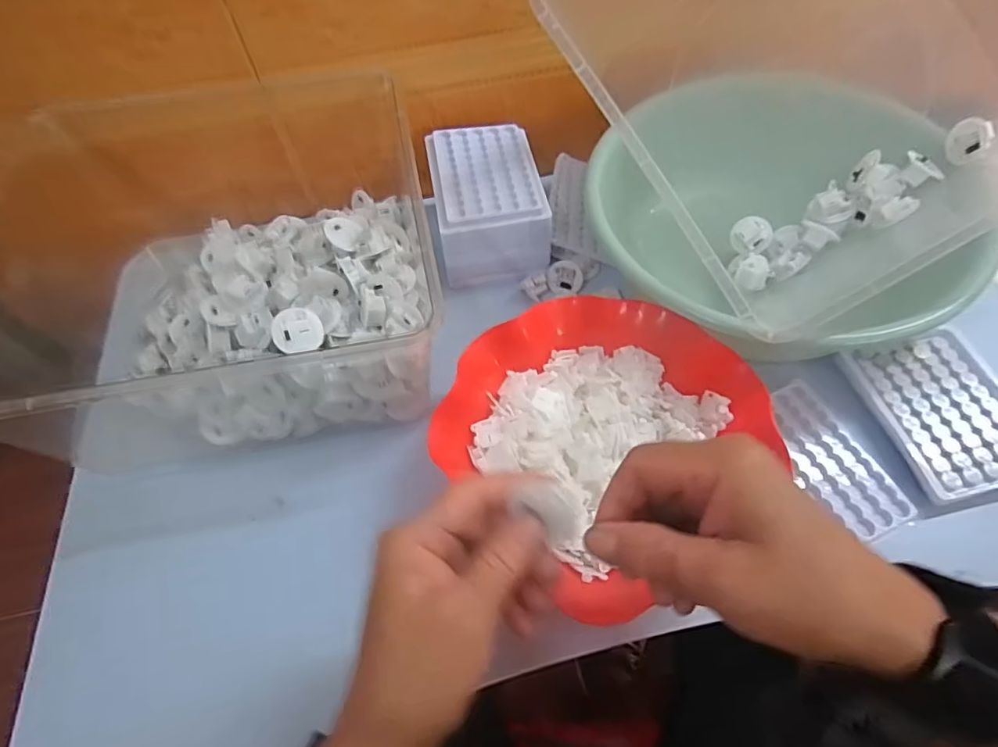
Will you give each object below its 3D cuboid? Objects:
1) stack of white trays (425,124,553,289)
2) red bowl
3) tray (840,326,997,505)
[{"bbox_3d":[-0.010,-0.161,0.506,0.098,0.072,0.135,-10,59,-2],"label":"stack of white trays"},{"bbox_3d":[0.078,0.045,0.386,0.216,0.059,0.216,-40,64,-18],"label":"red bowl"},{"bbox_3d":[0.340,0.028,0.407,0.098,0.019,0.125,-14,59,-4],"label":"tray"}]

